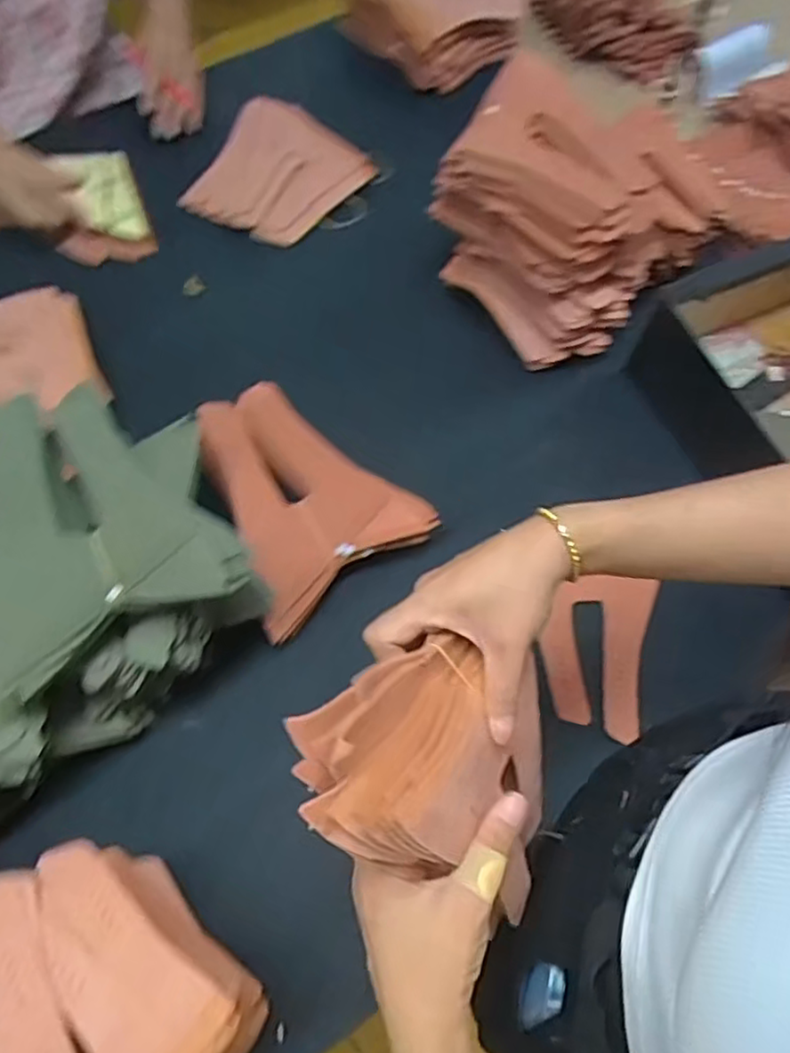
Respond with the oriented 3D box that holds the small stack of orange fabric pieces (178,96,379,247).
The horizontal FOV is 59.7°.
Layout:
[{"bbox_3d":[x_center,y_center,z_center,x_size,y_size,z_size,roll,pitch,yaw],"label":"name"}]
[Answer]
[{"bbox_3d":[-0.154,-0.432,0.839,0.200,0.033,0.186,41,86,19],"label":"small stack of orange fabric pieces"}]

